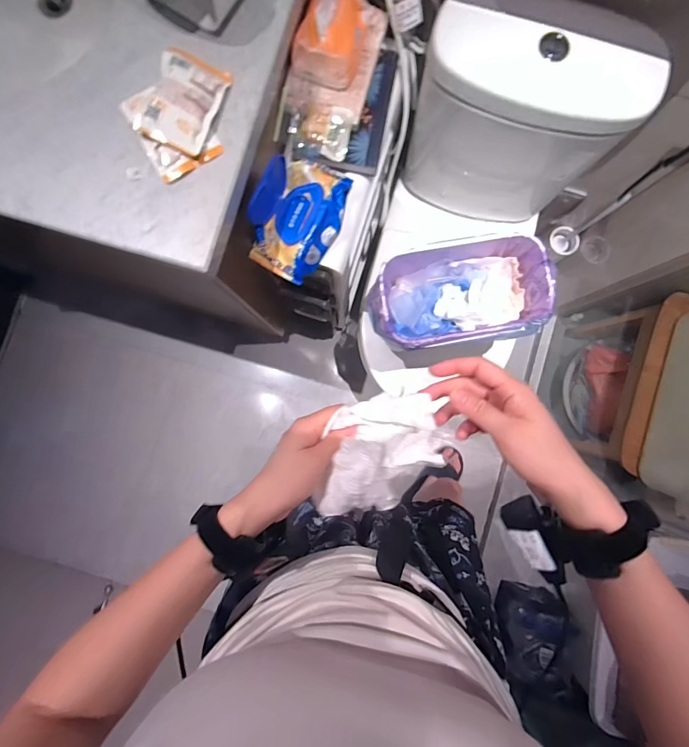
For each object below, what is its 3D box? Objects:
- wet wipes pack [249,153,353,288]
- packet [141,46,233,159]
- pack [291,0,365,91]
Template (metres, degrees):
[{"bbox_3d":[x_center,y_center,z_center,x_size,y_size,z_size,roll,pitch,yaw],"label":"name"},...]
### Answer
[{"bbox_3d":[-0.078,-0.260,0.625,0.134,0.077,0.196,30,88,1],"label":"wet wipes pack"},{"bbox_3d":[-0.205,-0.347,0.492,0.085,0.034,0.125,19,88,1],"label":"packet"},{"bbox_3d":[-0.021,-0.528,0.597,0.099,0.084,0.126,13,88,1],"label":"pack"}]

